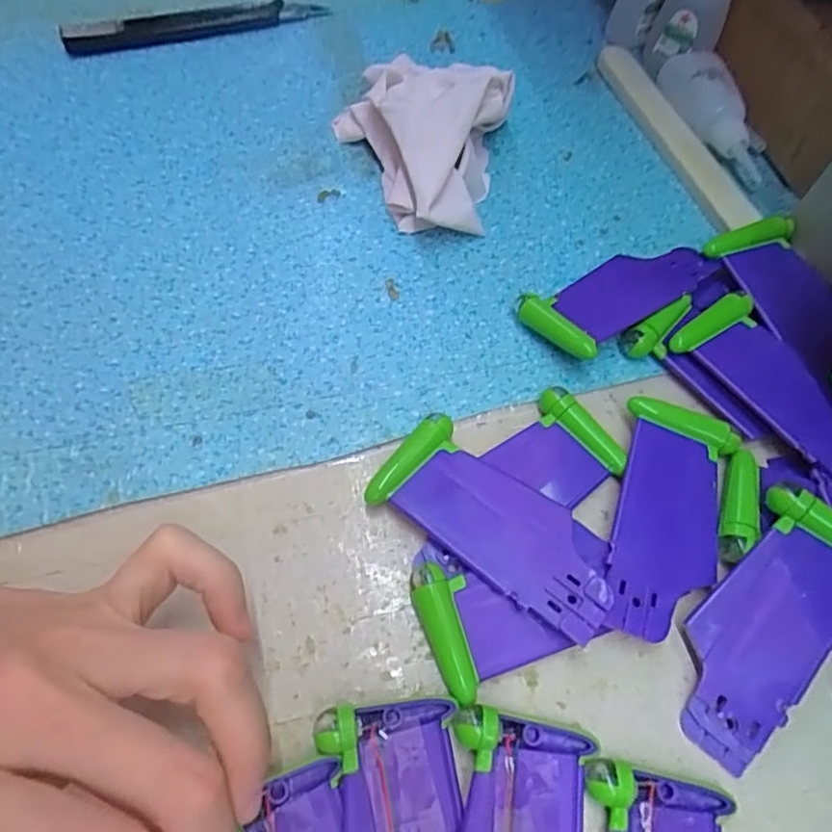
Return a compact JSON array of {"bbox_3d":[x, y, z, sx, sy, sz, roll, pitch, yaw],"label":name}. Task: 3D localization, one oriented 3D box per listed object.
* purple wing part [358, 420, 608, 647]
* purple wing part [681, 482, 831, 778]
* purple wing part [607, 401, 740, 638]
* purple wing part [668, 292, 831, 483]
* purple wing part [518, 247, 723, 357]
[{"bbox_3d":[0.029,0.038,0.219,0.088,0.013,0.038,34,66,15],"label":"purple wing part"},{"bbox_3d":[0.117,0.069,0.202,0.040,0.006,0.090,35,79,15],"label":"purple wing part"},{"bbox_3d":[0.091,0.036,0.220,0.038,0.008,0.086,15,63,6],"label":"purple wing part"},{"bbox_3d":[0.145,-0.009,0.243,0.037,0.011,0.088,-34,68,-18],"label":"purple wing part"},{"bbox_3d":[0.089,-0.054,0.268,0.085,0.014,0.036,-32,68,-18],"label":"purple wing part"}]

